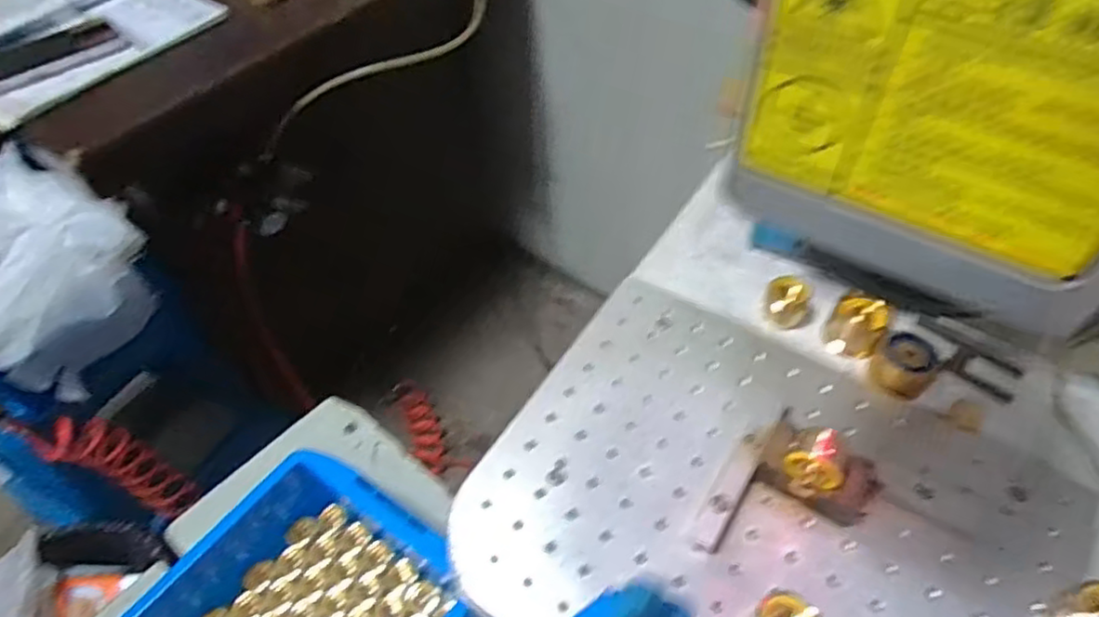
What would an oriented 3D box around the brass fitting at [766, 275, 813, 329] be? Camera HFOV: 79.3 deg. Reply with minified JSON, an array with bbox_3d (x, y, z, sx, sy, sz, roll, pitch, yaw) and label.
[{"bbox_3d":[0.180,-0.006,0.502,0.031,0.028,0.024,16,54,15],"label":"brass fitting"}]

